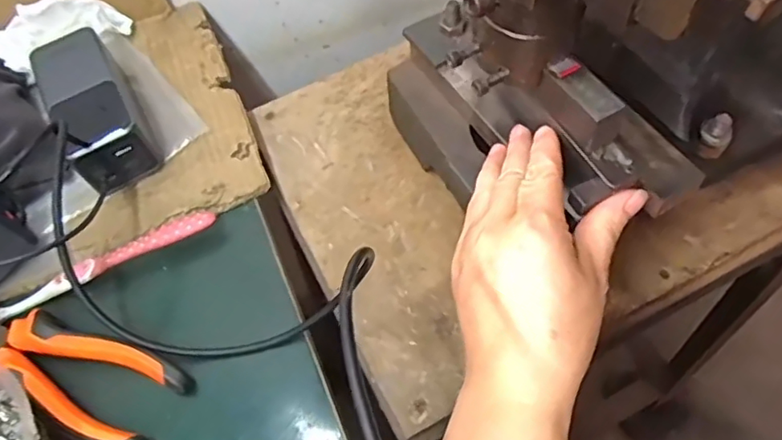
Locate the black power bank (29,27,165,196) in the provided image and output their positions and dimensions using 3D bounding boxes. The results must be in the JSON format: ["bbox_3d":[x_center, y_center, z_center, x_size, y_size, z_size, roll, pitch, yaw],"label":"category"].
[{"bbox_3d":[-0.223,-0.082,0.436,0.057,0.052,0.137,-29,59,-14],"label":"black power bank"}]

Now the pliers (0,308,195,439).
[{"bbox_3d":[-0.206,0.091,0.355,0.162,0.024,0.057,16,63,17],"label":"pliers"}]

